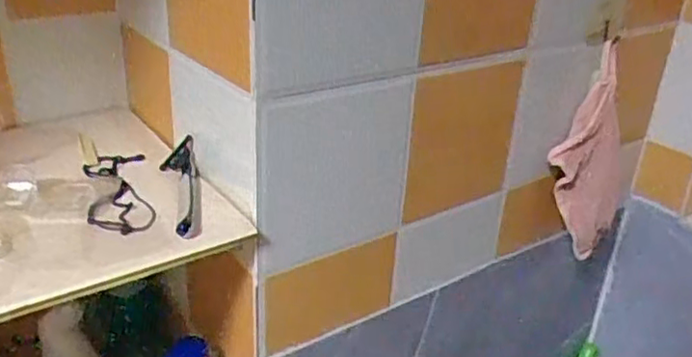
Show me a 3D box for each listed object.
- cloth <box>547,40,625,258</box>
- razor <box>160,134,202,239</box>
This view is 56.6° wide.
[{"bbox_3d":[0.265,-0.019,0.702,0.082,0.216,0.047,-18,33,-36],"label":"cloth"},{"bbox_3d":[-0.133,0.003,0.517,0.029,0.037,0.123,-5,23,-14],"label":"razor"}]

